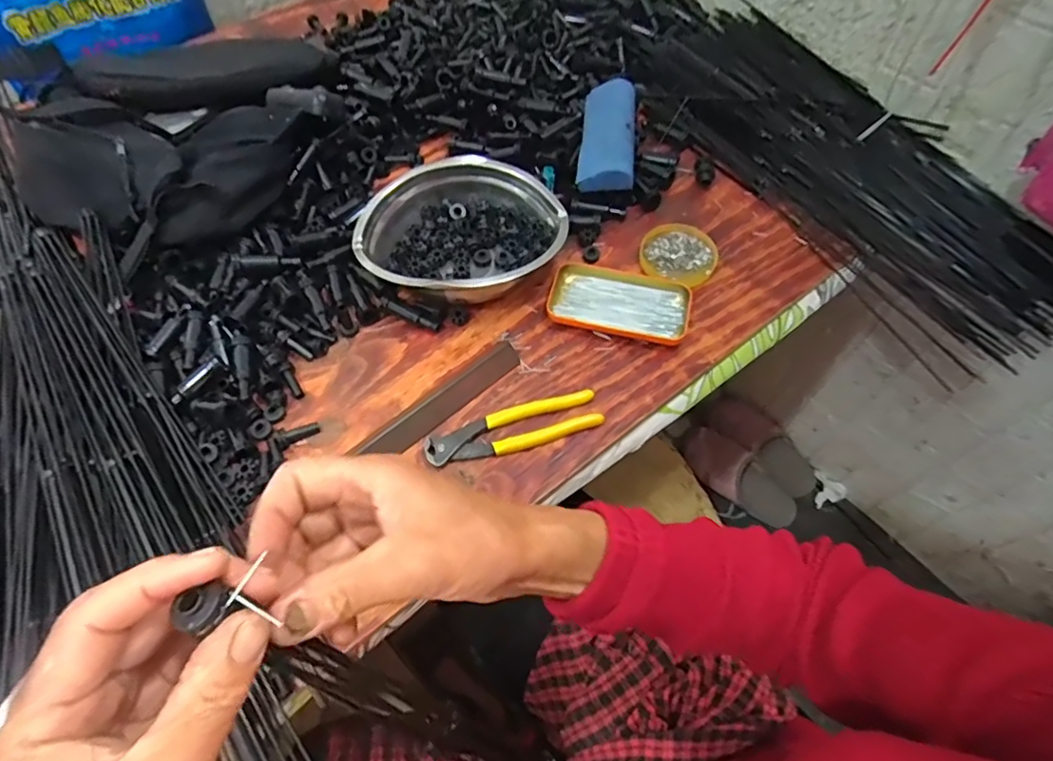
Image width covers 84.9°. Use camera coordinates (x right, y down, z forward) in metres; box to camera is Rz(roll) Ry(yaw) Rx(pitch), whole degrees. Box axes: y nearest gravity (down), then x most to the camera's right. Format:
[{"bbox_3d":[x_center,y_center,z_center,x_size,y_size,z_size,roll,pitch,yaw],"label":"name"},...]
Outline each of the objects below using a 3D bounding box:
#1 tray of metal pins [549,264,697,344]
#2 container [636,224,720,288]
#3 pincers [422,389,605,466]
[{"bbox_3d":[0.097,-0.081,0.603,0.143,0.023,0.080,13,60,8],"label":"tray of metal pins"},{"bbox_3d":[0.169,-0.138,0.644,0.085,0.015,0.083,0,60,0],"label":"container"},{"bbox_3d":[-0.012,0.046,0.538,0.163,0.017,0.040,-15,61,-8],"label":"pincers"}]

